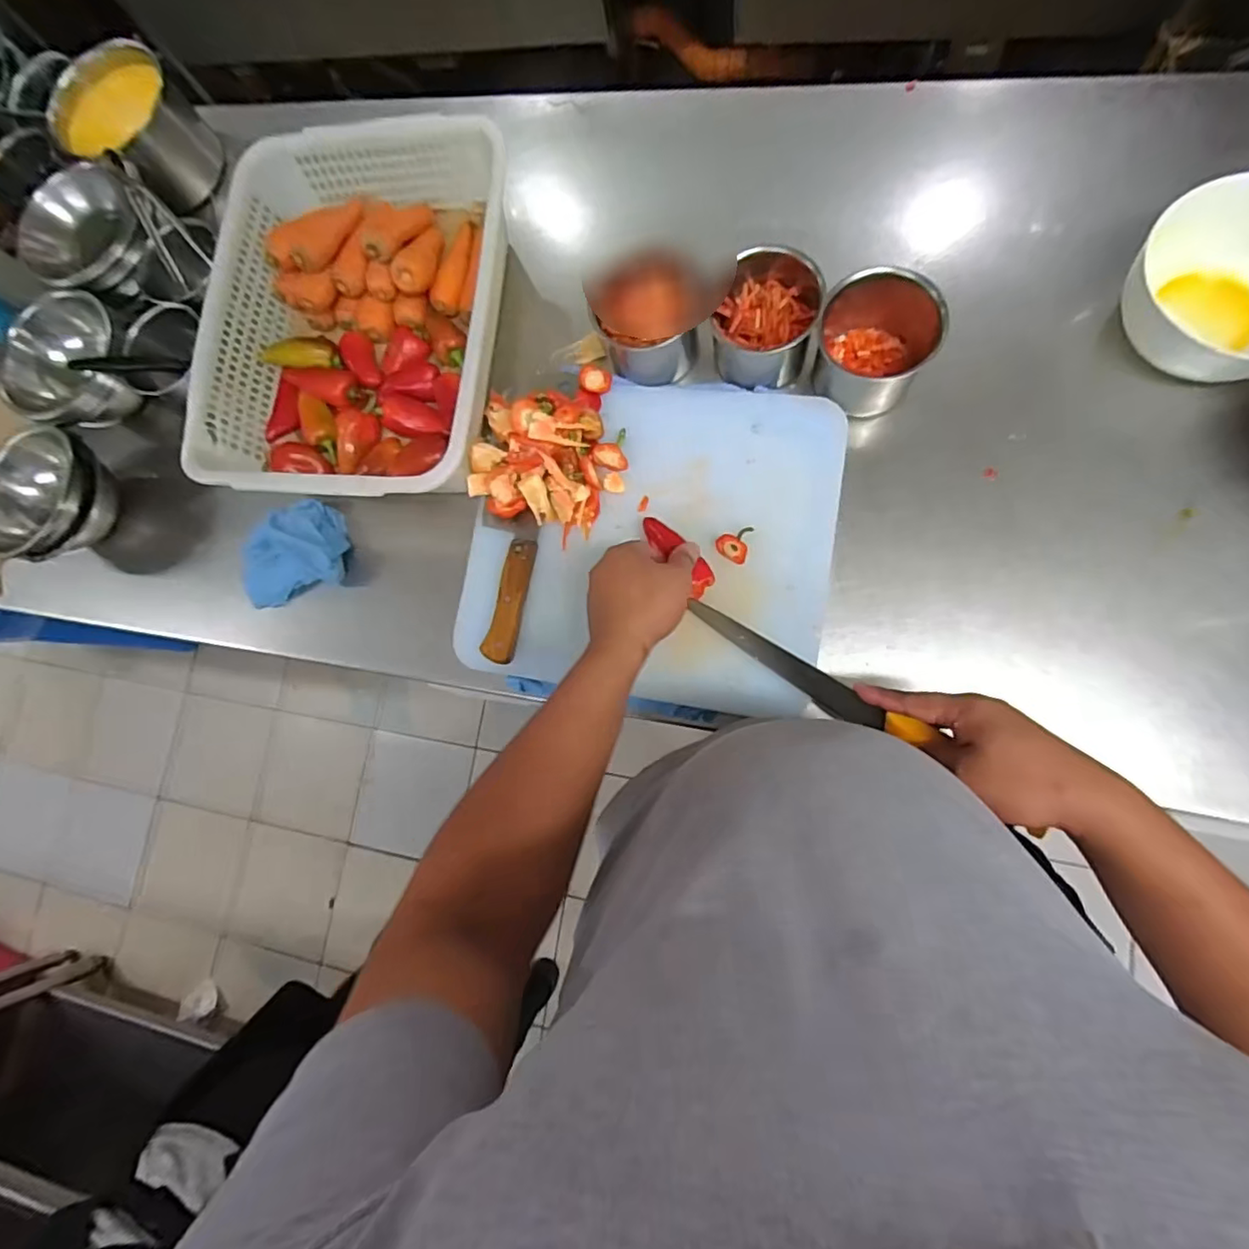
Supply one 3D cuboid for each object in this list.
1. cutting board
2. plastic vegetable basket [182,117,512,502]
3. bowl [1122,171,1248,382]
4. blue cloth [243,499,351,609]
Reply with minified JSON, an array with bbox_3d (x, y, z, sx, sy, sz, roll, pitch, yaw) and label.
[{"bbox_3d":[0.024,-0.100,0.641,0.384,0.032,0.346,9,86,9],"label":"cutting board"},{"bbox_3d":[-0.306,-0.359,0.697,0.342,0.120,0.446,5,82,11],"label":"plastic vegetable basket"},{"bbox_3d":[0.573,-0.317,0.562,0.149,0.092,0.176,-37,77,3],"label":"bowl"},{"bbox_3d":[-0.412,-0.088,0.728,0.128,0.053,0.107,-16,79,7],"label":"blue cloth"}]

